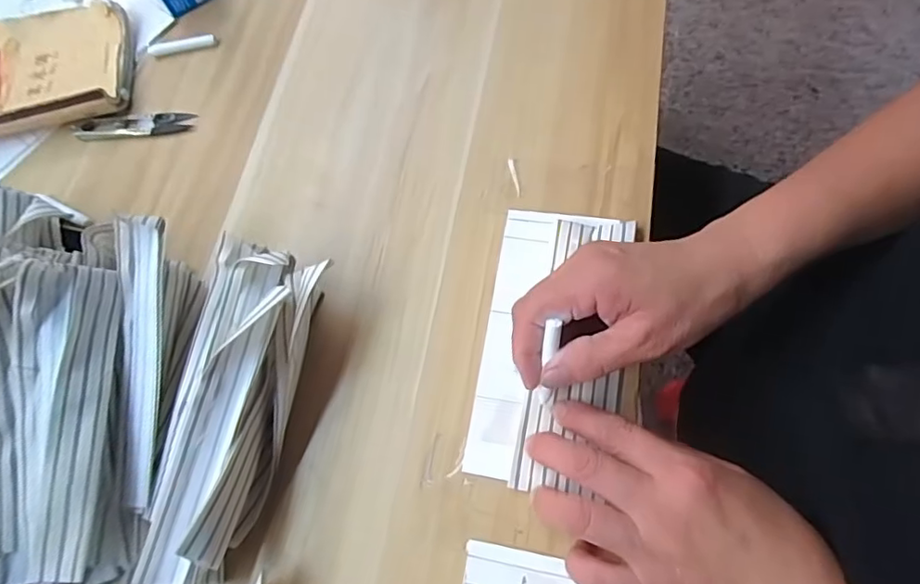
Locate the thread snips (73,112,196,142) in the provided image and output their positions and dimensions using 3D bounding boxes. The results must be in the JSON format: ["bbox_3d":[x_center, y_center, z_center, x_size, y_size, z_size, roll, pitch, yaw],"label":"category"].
[{"bbox_3d":[-0.265,-0.136,0.468,0.098,0.007,0.021,-5,67,7],"label":"thread snips"}]

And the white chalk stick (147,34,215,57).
[{"bbox_3d":[-0.241,-0.212,0.493,0.058,0.009,0.010,-11,67,4],"label":"white chalk stick"}]

